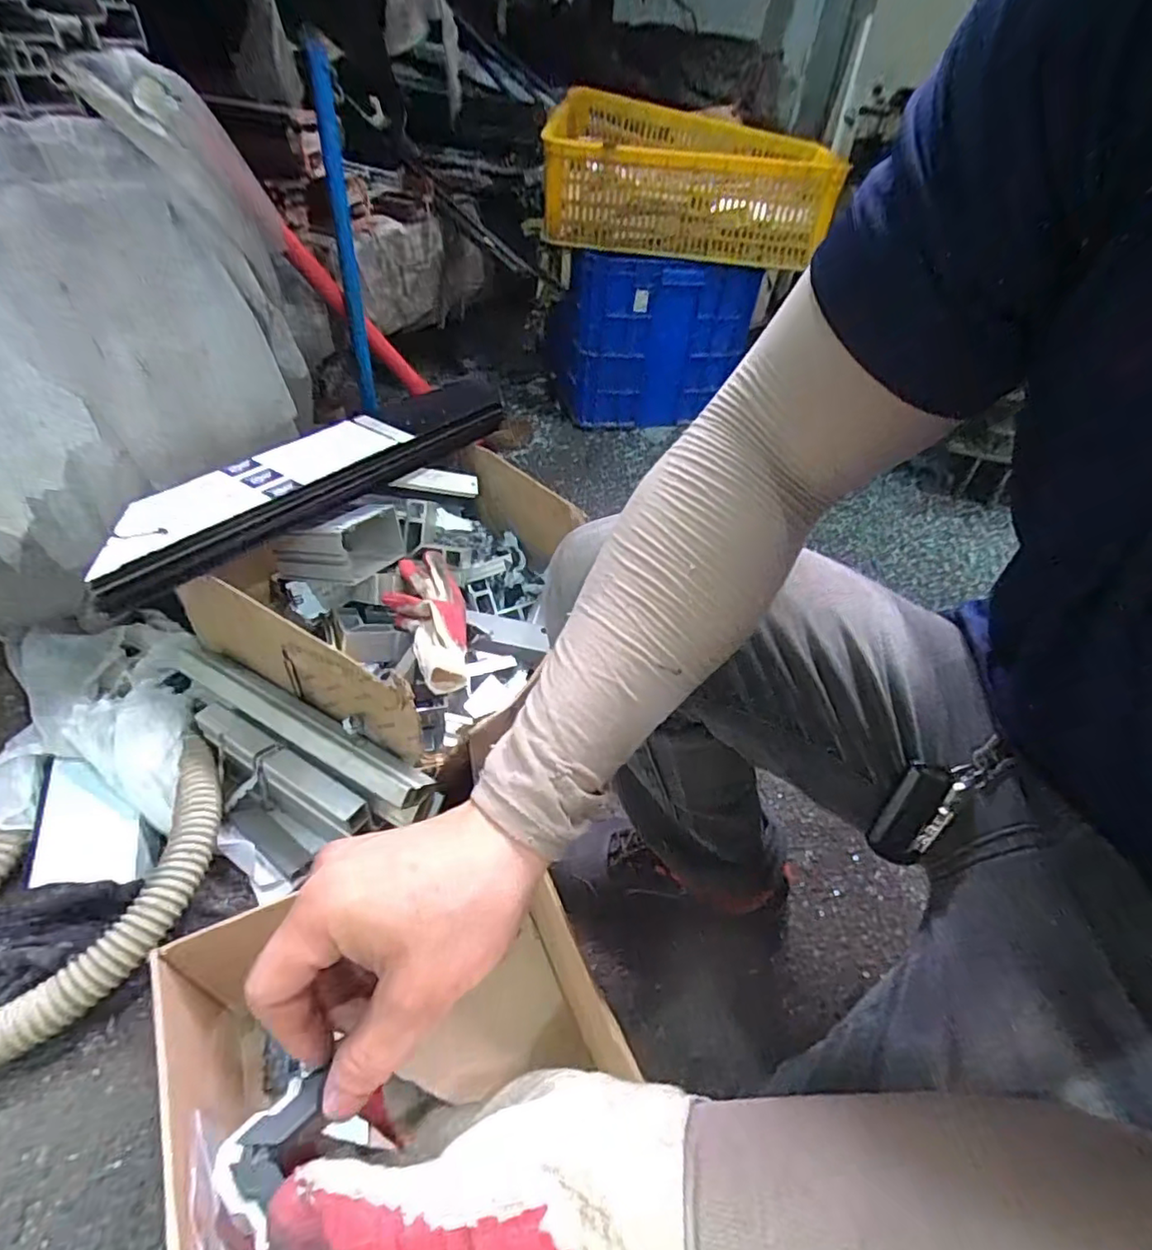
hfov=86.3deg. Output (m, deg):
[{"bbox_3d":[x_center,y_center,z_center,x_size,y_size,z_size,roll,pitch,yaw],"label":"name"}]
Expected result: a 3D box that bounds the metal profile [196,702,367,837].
[{"bbox_3d":[-0.342,0.159,0.705,0.249,0.029,0.039,26,49,20],"label":"metal profile"}]

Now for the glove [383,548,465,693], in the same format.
[{"bbox_3d":[-0.198,-0.018,0.819,0.101,0.059,0.225,-10,47,-14],"label":"glove"}]

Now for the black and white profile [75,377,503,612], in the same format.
[{"bbox_3d":[-0.329,-0.215,0.841,0.126,0.074,0.648,30,49,23],"label":"black and white profile"}]

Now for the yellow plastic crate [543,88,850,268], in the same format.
[{"bbox_3d":[0.245,-1.061,1.460,0.628,0.221,0.519,1,45,-3],"label":"yellow plastic crate"}]

